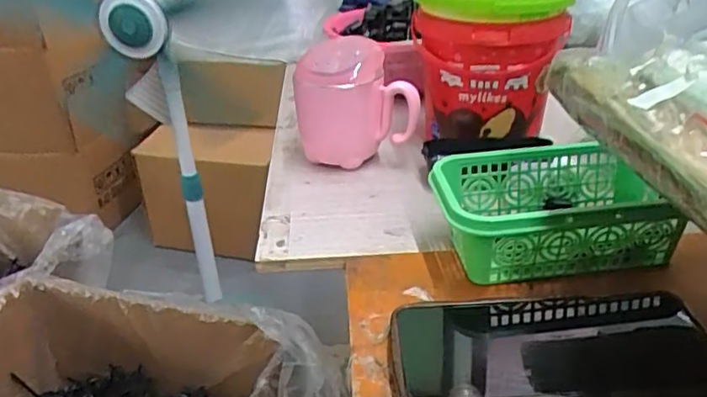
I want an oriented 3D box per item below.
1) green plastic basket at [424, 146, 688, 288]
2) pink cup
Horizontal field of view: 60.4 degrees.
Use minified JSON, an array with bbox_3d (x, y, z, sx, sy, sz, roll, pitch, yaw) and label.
[{"bbox_3d":[0.130,0.012,0.404,0.141,0.059,0.093,-4,29,-3],"label":"green plastic basket"},{"bbox_3d":[0.007,-0.082,0.540,0.103,0.105,0.076,7,30,16],"label":"pink cup"}]

